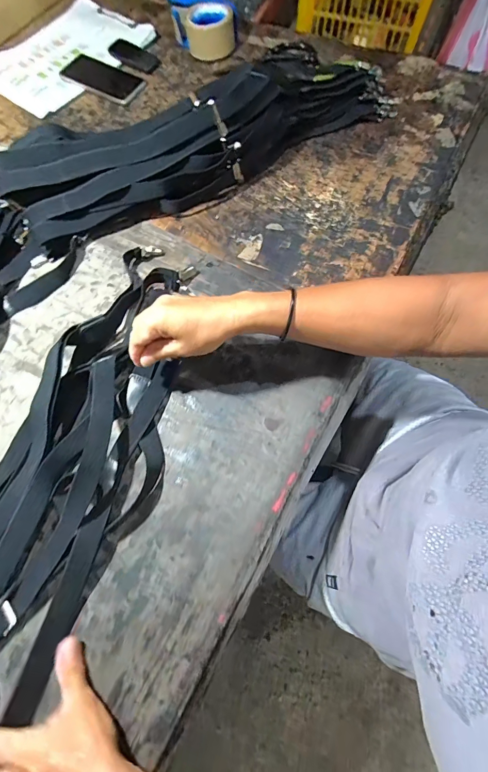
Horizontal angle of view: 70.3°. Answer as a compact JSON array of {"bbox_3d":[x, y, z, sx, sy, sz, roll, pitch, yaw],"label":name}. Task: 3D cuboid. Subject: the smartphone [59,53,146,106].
[{"bbox_3d":[-0.278,-0.607,0.683,0.168,0.011,0.083,27,72,10],"label":"smartphone"}]

